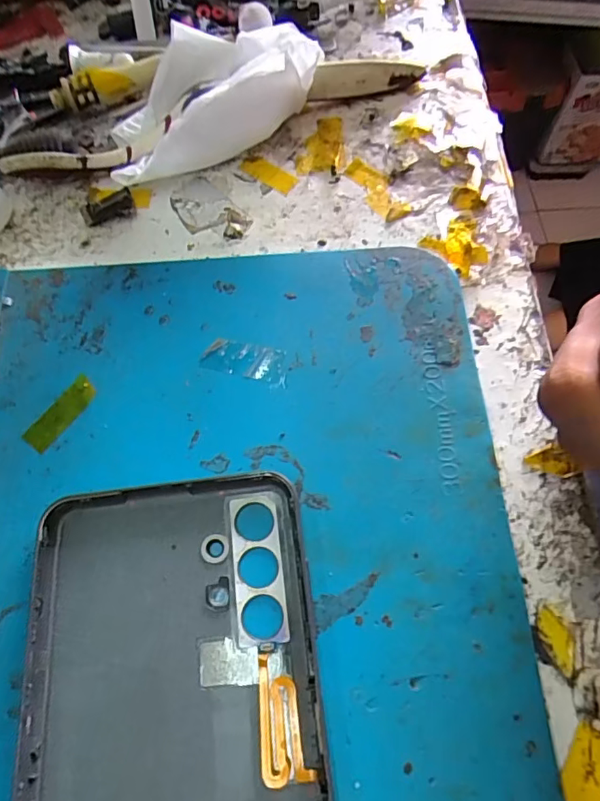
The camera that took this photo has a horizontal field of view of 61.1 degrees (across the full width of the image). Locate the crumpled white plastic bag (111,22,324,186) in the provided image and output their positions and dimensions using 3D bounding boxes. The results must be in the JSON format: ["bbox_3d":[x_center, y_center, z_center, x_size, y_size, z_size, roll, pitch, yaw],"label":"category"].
[{"bbox_3d":[-0.035,-0.123,0.205,0.085,0.034,0.056,-12,66,-4],"label":"crumpled white plastic bag"}]

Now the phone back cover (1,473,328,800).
[{"bbox_3d":[-0.031,0.100,0.120,0.076,0.006,0.161,-7,65,-2],"label":"phone back cover"}]

